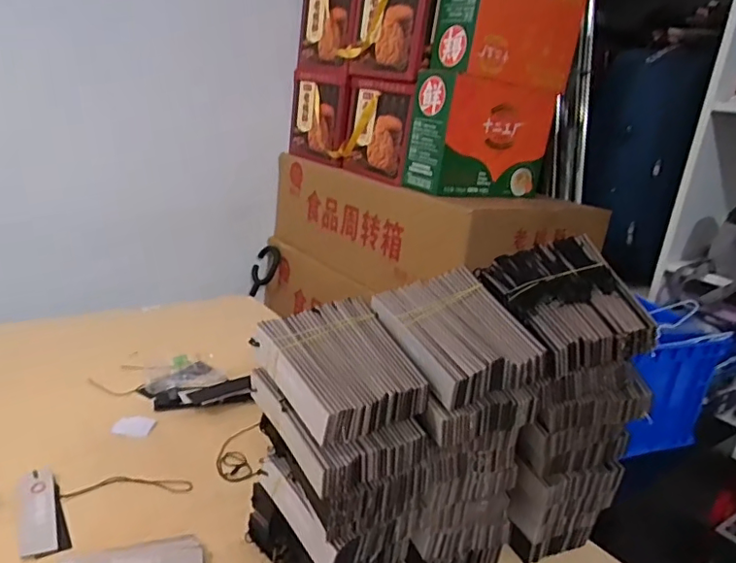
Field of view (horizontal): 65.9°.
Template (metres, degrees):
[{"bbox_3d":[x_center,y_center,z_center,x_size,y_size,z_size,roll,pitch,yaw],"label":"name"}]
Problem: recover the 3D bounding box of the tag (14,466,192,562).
[{"bbox_3d":[-0.288,0.236,0.630,0.169,0.006,0.125,-5,22,-32],"label":"tag"}]

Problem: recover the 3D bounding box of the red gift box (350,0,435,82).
[{"bbox_3d":[0.047,-0.617,1.389,0.053,0.220,0.263,-6,22,-40],"label":"red gift box"}]

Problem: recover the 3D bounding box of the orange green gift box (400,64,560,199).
[{"bbox_3d":[0.287,-0.359,1.406,0.414,0.264,0.143,-9,24,-43],"label":"orange green gift box"}]

